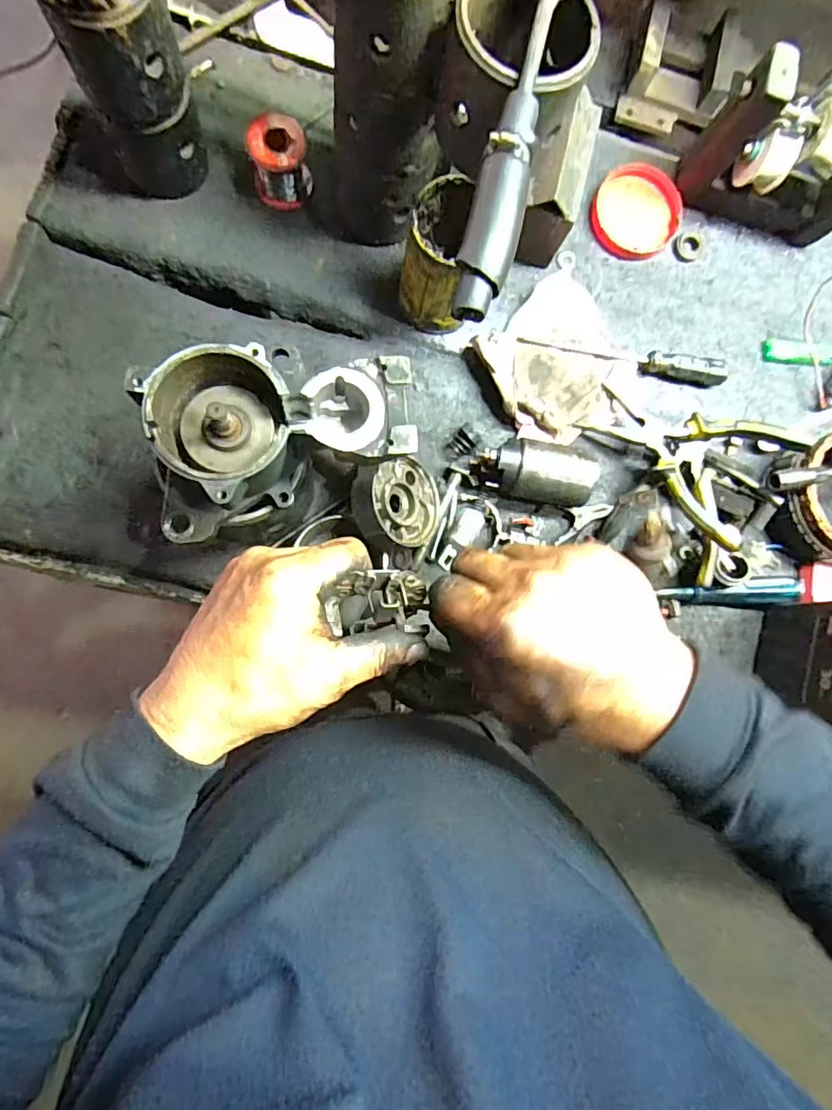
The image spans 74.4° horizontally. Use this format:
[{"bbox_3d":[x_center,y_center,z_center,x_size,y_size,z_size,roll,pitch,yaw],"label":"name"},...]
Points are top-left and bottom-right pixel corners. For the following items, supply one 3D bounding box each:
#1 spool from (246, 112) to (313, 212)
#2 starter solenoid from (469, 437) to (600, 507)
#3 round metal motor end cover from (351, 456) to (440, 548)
[{"bbox_3d":[-0.124,-0.359,0.502,0.051,0.057,0.049,1,84,-8],"label":"spool"},{"bbox_3d":[0.109,-0.075,0.519,0.107,0.050,0.050,10,83,-6],"label":"starter solenoid"},{"bbox_3d":[-0.017,-0.045,0.490,0.081,0.028,0.081,2,87,-44],"label":"round metal motor end cover"}]

